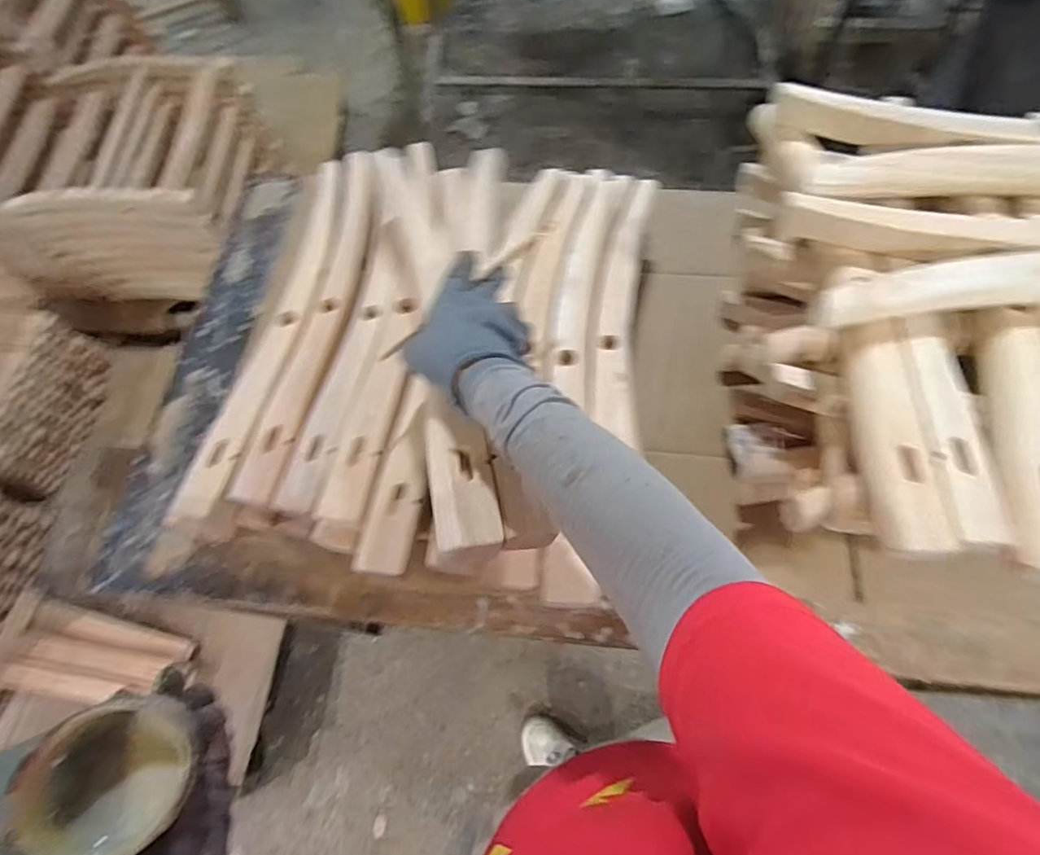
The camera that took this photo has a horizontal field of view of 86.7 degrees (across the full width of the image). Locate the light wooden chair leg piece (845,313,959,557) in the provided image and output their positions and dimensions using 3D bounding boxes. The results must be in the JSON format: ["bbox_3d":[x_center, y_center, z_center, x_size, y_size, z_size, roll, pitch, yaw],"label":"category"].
[{"bbox_3d":[0.287,0.004,0.425,0.039,0.024,0.182,1,67,2],"label":"light wooden chair leg piece"}]

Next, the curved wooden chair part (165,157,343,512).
[{"bbox_3d":[-0.263,-0.115,0.603,0.066,0.026,0.441,11,68,6],"label":"curved wooden chair part"}]

